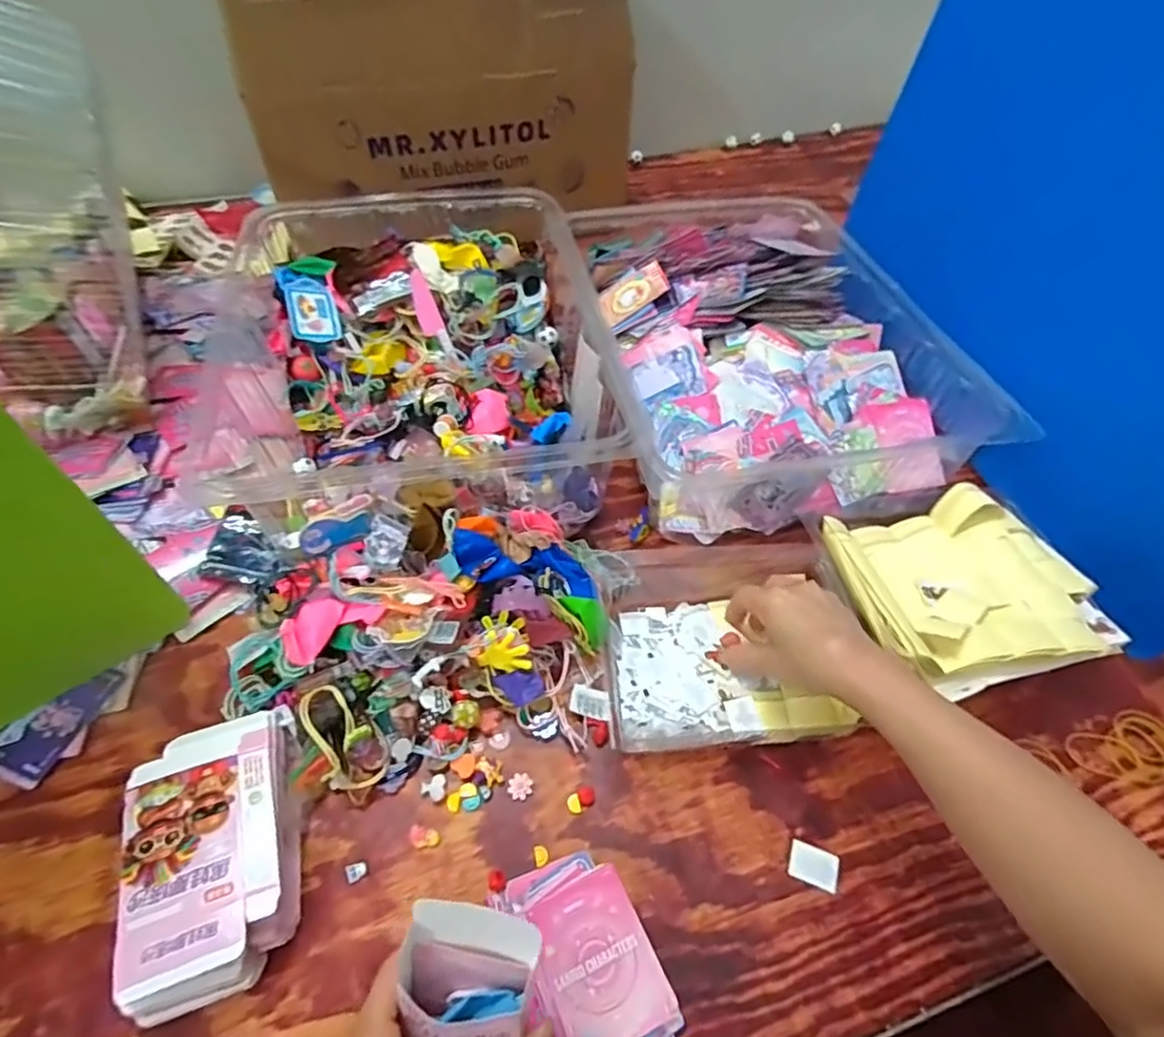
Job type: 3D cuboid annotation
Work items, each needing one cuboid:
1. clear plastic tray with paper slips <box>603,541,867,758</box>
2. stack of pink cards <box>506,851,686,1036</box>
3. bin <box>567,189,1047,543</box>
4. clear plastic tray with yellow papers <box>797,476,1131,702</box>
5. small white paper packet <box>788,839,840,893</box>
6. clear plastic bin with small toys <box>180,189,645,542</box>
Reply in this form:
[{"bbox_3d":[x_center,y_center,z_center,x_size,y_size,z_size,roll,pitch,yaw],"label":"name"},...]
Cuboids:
[{"bbox_3d":[0.117,0.091,0.517,0.194,0.053,0.190,-4,51,-5],"label":"clear plastic tray with paper slips"},{"bbox_3d":[0.005,0.278,0.389,0.074,0.018,0.121,-21,56,-17],"label":"stack of pink cards"},{"bbox_3d":[0.188,-0.191,0.681,0.340,0.109,0.446,-8,53,-8],"label":"bin"},{"bbox_3d":[0.302,0.053,0.529,0.200,0.096,0.199,-10,54,-9],"label":"clear plastic tray with yellow papers"},{"bbox_3d":[0.164,0.243,0.434,0.033,0.004,0.026,19,54,12],"label":"small white paper packet"},{"bbox_3d":[-0.190,-0.186,0.649,0.393,0.118,0.490,-8,53,-8],"label":"clear plastic bin with small toys"}]

